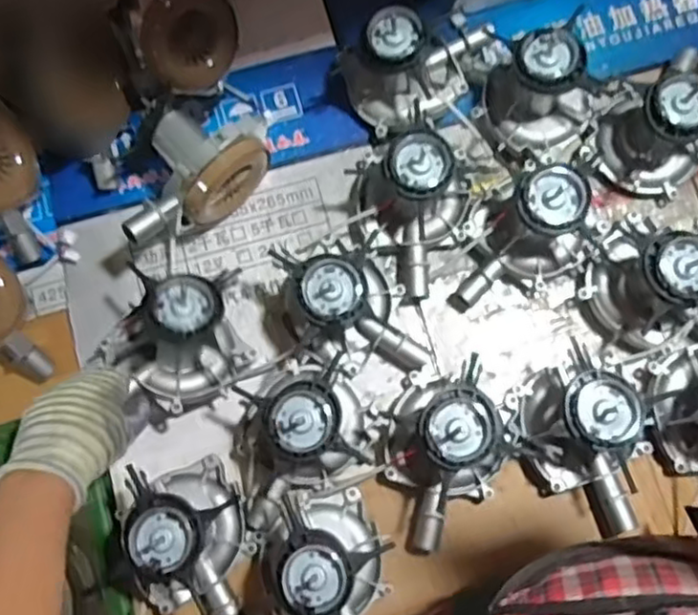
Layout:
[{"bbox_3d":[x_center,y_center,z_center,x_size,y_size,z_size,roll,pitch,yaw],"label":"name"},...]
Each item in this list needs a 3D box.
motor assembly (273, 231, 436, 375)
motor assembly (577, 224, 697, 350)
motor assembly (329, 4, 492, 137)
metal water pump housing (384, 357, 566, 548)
[{"bbox_3d":[0.004,0.004,0.613,0.106,0.100,0.127,-21,79,-3],"label":"motor assembly"},{"bbox_3d":[0.279,-0.023,0.608,0.112,0.100,0.116,-24,79,-3],"label":"motor assembly"},{"bbox_3d":[0.056,-0.234,0.654,0.123,0.104,0.118,-11,78,-1],"label":"motor assembly"},{"bbox_3d":[0.088,0.122,0.585,0.145,0.100,0.128,-33,80,-5],"label":"metal water pump housing"}]

